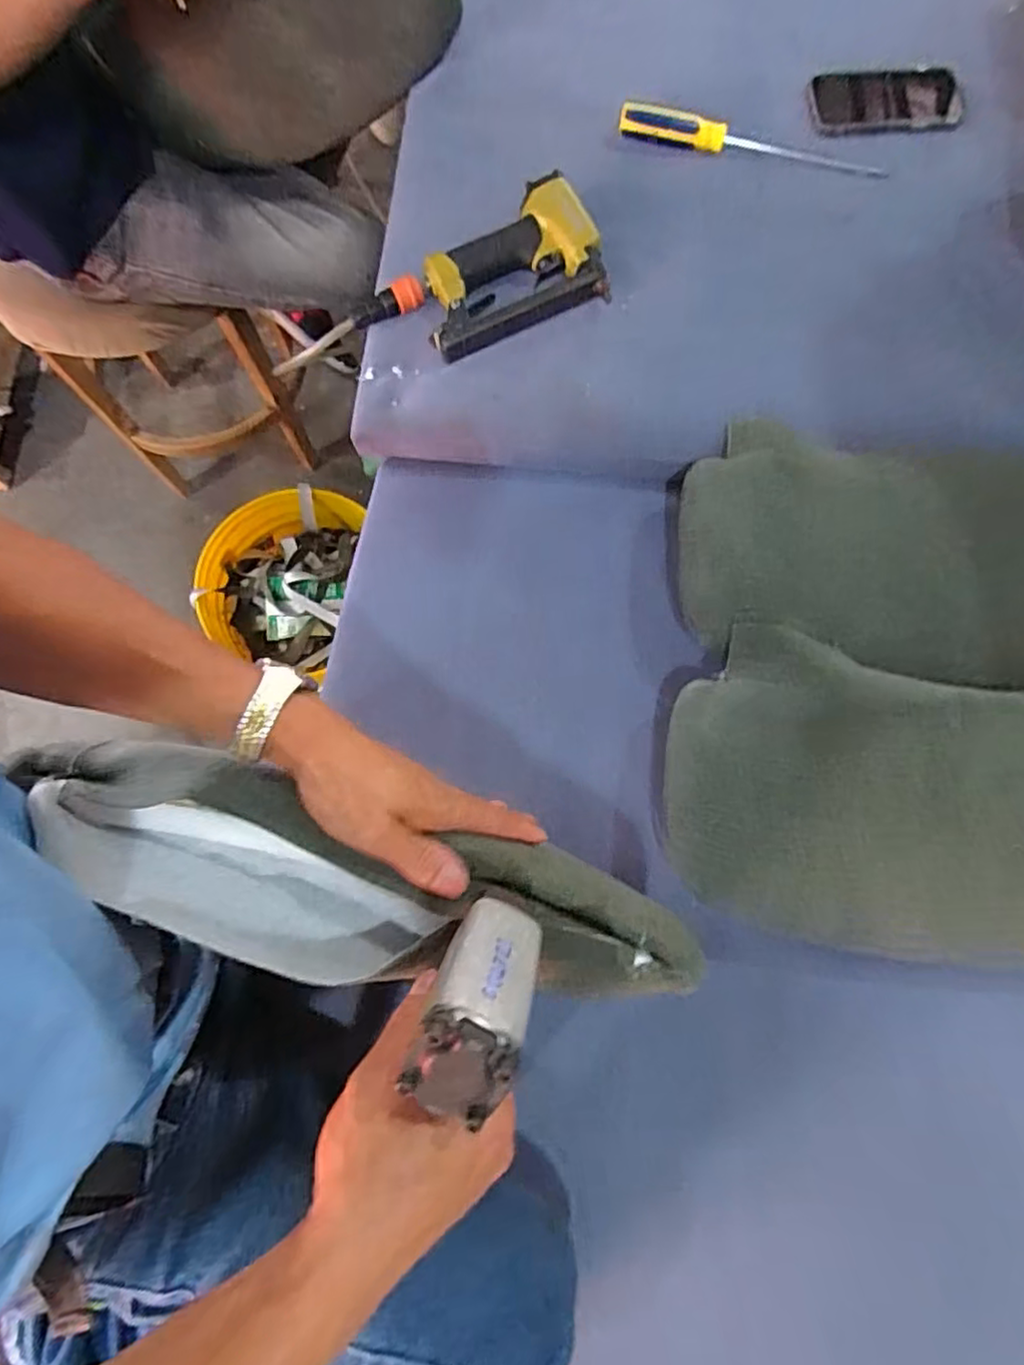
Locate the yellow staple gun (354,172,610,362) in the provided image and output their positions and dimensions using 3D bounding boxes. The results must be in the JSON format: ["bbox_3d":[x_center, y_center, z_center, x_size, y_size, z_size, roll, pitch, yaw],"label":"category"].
[{"bbox_3d":[-0.034,-0.396,0.633,0.241,0.047,0.125,-25,77,-5],"label":"yellow staple gun"}]

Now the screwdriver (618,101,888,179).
[{"bbox_3d":[0.248,-0.560,0.664,0.272,0.023,0.029,10,77,3],"label":"screwdriver"}]

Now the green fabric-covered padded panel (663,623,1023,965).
[{"bbox_3d":[0.344,0.101,0.513,0.431,0.070,0.237,10,77,3],"label":"green fabric-covered padded panel"}]

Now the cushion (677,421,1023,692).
[{"bbox_3d":[0.367,-0.108,0.565,0.433,0.086,0.212,10,77,3],"label":"cushion"}]

